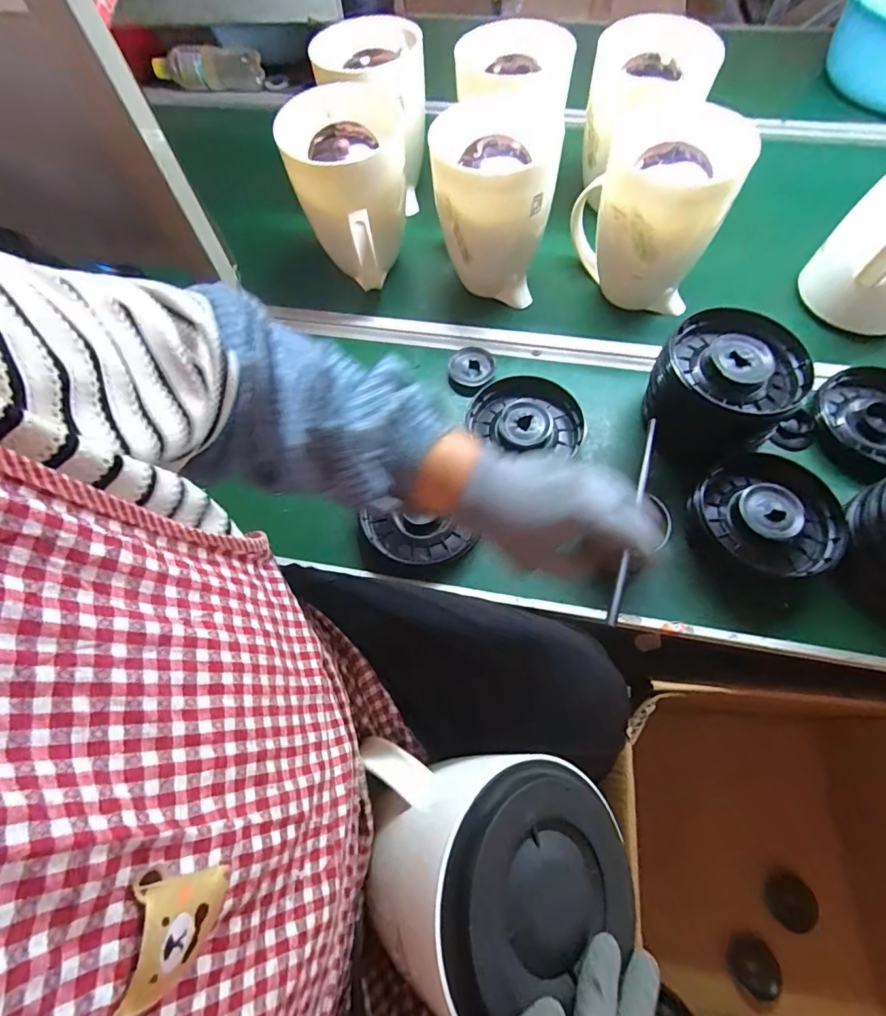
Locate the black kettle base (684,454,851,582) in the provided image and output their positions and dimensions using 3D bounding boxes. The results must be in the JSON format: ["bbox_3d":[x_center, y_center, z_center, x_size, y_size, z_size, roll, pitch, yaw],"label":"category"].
[{"bbox_3d":[0.339,0.012,0.496,0.142,0.039,0.137,0,65,1],"label":"black kettle base"}]

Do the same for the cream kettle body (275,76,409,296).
[{"bbox_3d":[-0.119,-0.405,0.612,0.138,0.178,0.135,-10,65,-3],"label":"cream kettle body"}]

